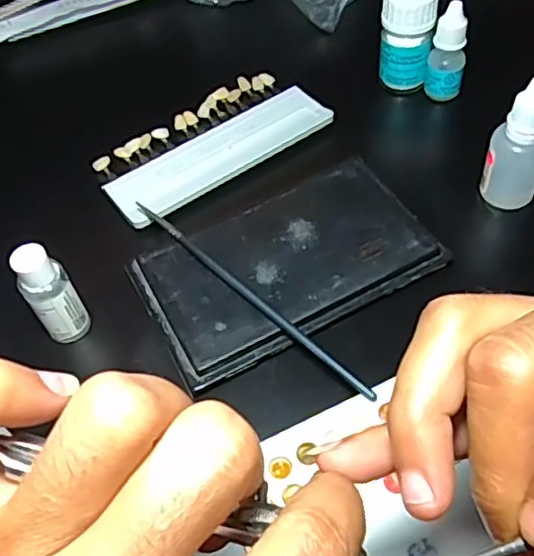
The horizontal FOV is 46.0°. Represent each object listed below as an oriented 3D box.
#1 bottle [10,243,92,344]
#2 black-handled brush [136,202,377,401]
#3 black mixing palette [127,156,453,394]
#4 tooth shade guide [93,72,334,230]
[{"bbox_3d":[-0.107,0.009,0.313,0.022,0.058,0.018,-32,57,-17],"label":"bottle"},{"bbox_3d":[-0.012,0.007,0.324,0.006,0.005,0.170,-39,60,-22],"label":"black-handled brush"},{"bbox_3d":[0.010,-0.010,0.340,0.151,0.009,0.086,-25,56,-13],"label":"black mixing palette"},{"bbox_3d":[-0.036,-0.089,0.407,0.147,0.017,0.075,-35,58,-19],"label":"tooth shade guide"}]

